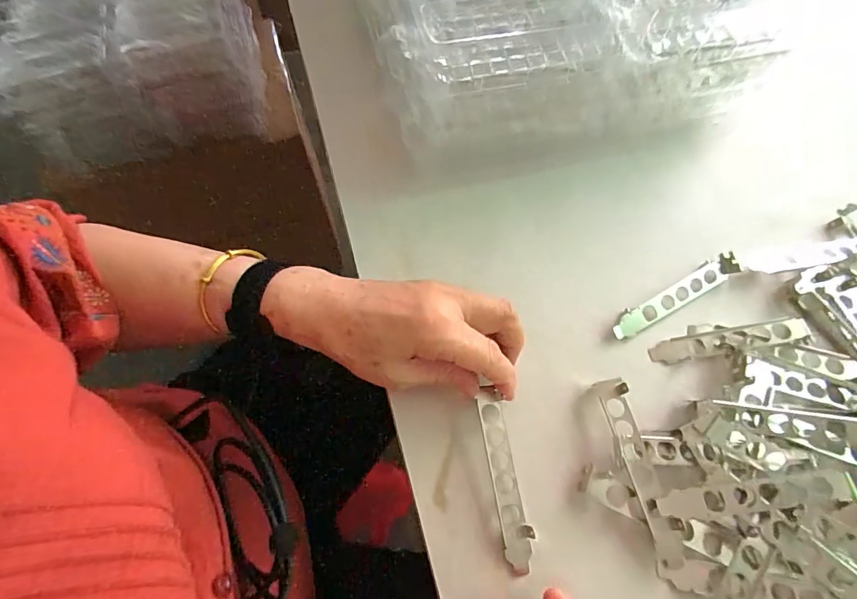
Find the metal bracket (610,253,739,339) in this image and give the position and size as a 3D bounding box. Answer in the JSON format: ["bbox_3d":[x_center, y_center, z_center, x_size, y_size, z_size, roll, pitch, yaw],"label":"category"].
[{"bbox_3d":[0.201,-0.002,0.360,0.121,0.012,0.020,-28,68,-12],"label":"metal bracket"}]

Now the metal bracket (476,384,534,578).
[{"bbox_3d":[0.052,0.120,0.302,0.019,0.011,0.118,-9,70,-2],"label":"metal bracket"}]

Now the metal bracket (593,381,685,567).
[{"bbox_3d":[0.143,0.114,0.300,0.022,0.016,0.121,-9,65,-4],"label":"metal bracket"}]

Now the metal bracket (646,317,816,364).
[{"bbox_3d":[0.233,0.032,0.342,0.119,0.010,0.020,-9,65,-4],"label":"metal bracket"}]

